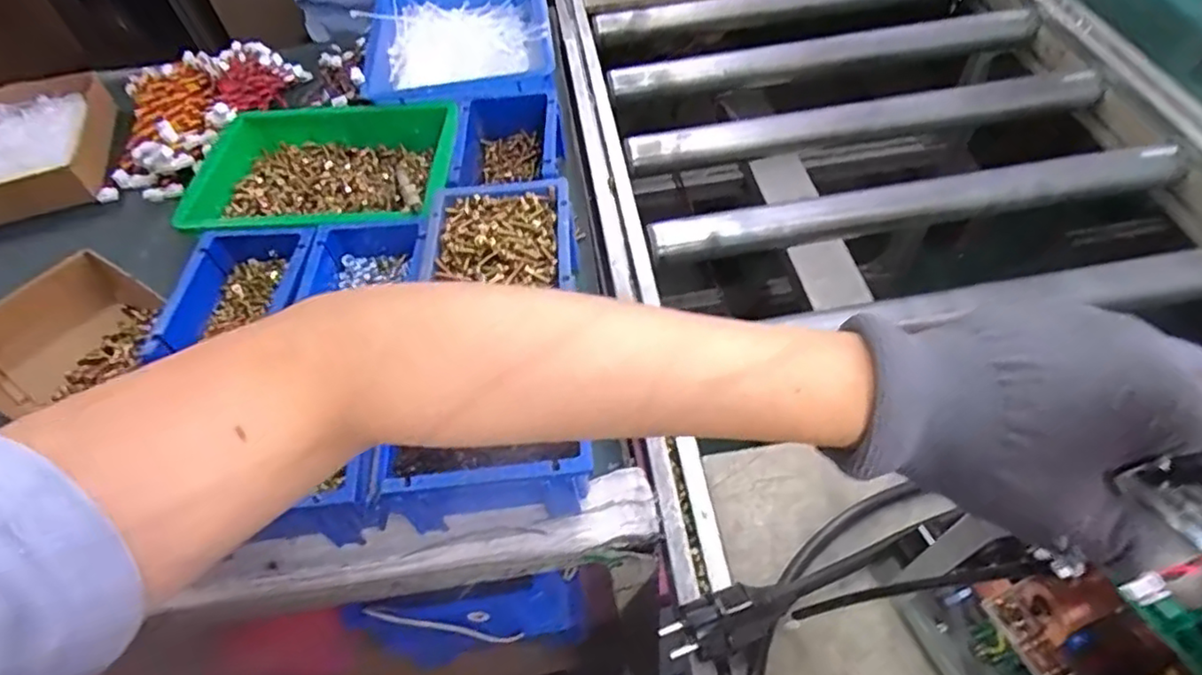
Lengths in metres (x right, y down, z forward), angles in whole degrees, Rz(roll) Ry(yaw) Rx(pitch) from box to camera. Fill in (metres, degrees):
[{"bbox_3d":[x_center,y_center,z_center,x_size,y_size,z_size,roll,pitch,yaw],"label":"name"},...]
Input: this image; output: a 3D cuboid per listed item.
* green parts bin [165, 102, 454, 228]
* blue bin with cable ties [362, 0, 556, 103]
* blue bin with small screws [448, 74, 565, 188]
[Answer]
[{"bbox_3d":[-0.270,-0.160,0.638,0.258,0.063,0.187,-2,54,4],"label":"green parts bin"},{"bbox_3d":[-0.170,-0.353,0.782,0.208,0.100,0.318,-7,54,0],"label":"blue bin with cable ties"},{"bbox_3d":[-0.090,-0.185,0.648,0.102,0.068,0.150,-6,54,1],"label":"blue bin with small screws"}]

